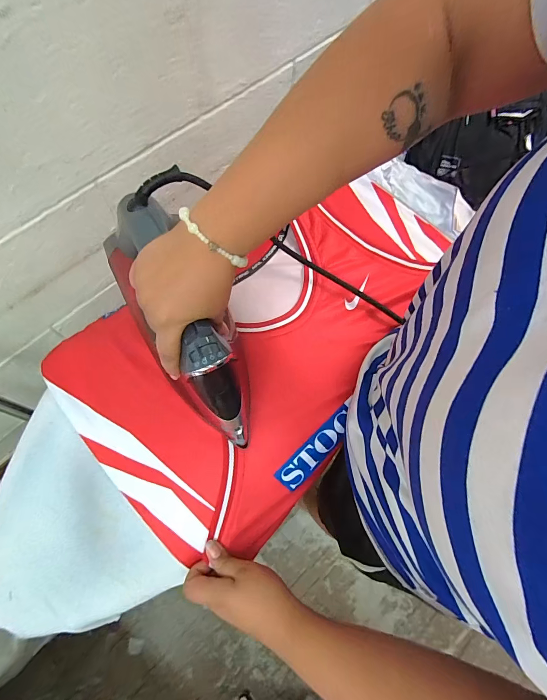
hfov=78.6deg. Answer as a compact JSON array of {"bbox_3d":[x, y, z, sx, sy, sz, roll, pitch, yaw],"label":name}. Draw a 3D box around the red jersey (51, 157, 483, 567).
[{"bbox_3d":[0.024,-0.061,0.478,0.357,0.042,0.632,43,76,11],"label":"red jersey"}]

